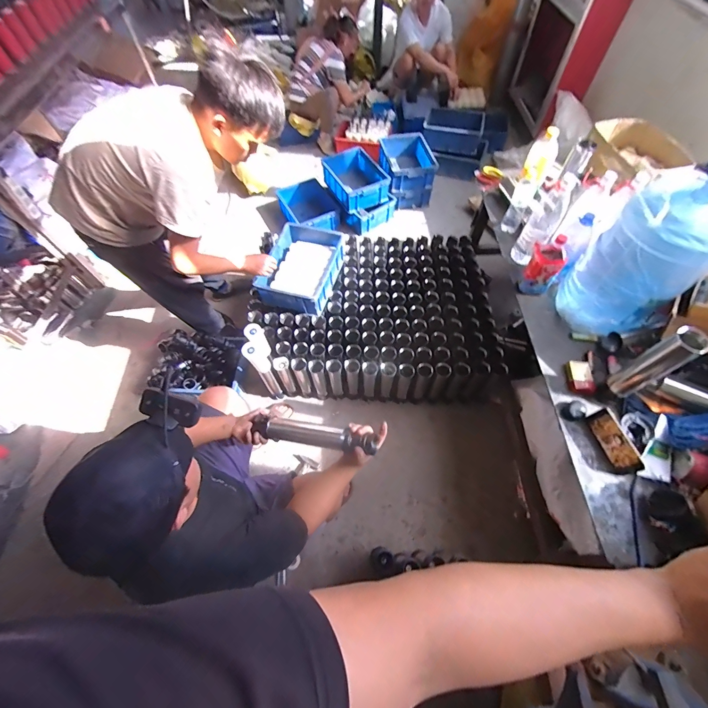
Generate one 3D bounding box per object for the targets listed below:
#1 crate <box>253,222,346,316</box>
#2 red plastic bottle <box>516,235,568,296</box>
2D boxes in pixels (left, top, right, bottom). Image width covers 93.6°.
[{"bbox_3d":[-0.232,-0.419,1.587,0.295,0.169,0.464,14,62,9],"label":"crate"},{"bbox_3d":[0.626,-0.299,1.093,0.110,0.201,0.119,35,68,19],"label":"red plastic bottle"}]

